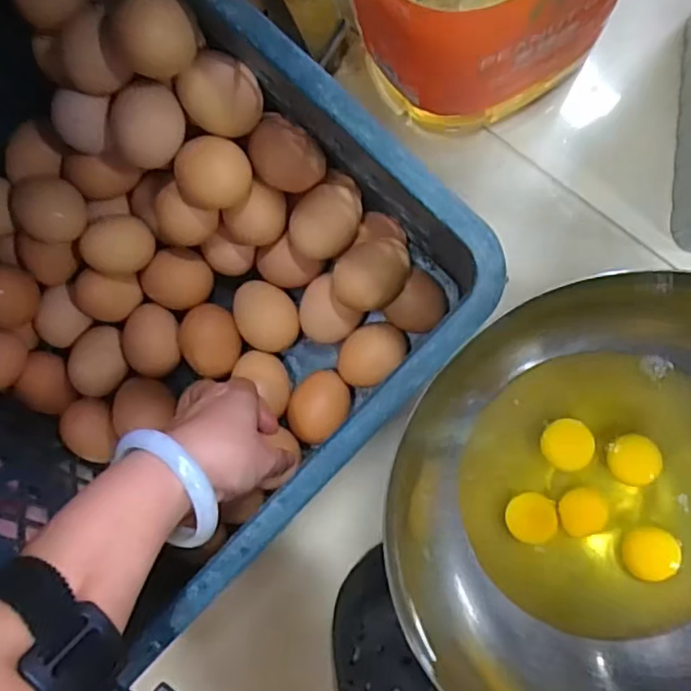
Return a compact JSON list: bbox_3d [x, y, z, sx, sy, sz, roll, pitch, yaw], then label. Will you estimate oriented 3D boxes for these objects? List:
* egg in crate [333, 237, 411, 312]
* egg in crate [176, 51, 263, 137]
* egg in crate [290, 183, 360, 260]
[{"bbox_3d":[0.018,-0.046,0.421,0.045,0.049,0.048,0,91,10],"label":"egg in crate"},{"bbox_3d":[-0.074,-0.148,0.373,0.043,0.037,0.040,0,91,10],"label":"egg in crate"},{"bbox_3d":[-0.012,-0.080,0.422,0.040,0.038,0.047,41,97,7],"label":"egg in crate"}]

